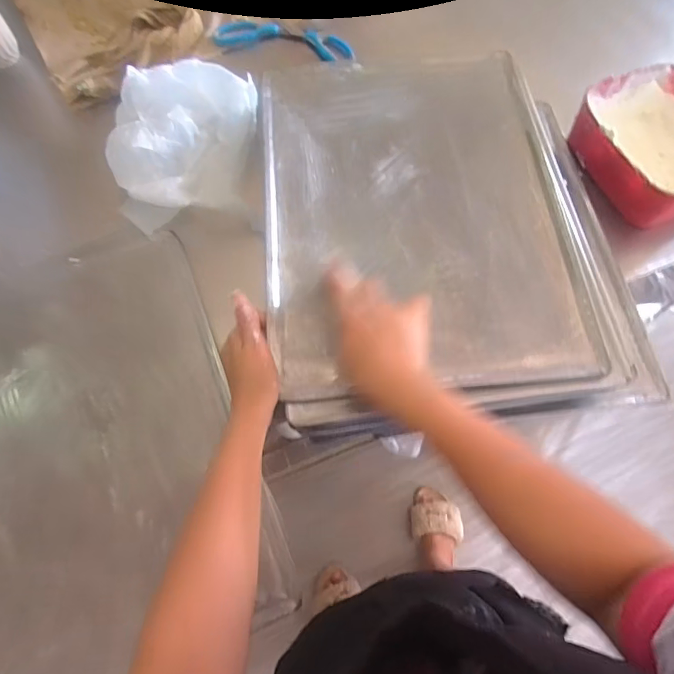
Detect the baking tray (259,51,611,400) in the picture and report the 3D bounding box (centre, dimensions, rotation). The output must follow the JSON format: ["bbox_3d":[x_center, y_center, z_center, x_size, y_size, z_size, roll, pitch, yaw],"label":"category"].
[{"bbox_3d":[0.085,-0.155,0.533,0.328,0.016,0.440,-6,67,0],"label":"baking tray"}]

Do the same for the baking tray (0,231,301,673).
[{"bbox_3d":[-0.269,0.115,0.482,0.335,0.029,0.451,-22,68,-7],"label":"baking tray"}]

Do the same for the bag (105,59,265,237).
[{"bbox_3d":[-0.195,-0.253,0.611,0.193,0.063,0.237,-11,67,-2],"label":"bag"}]

